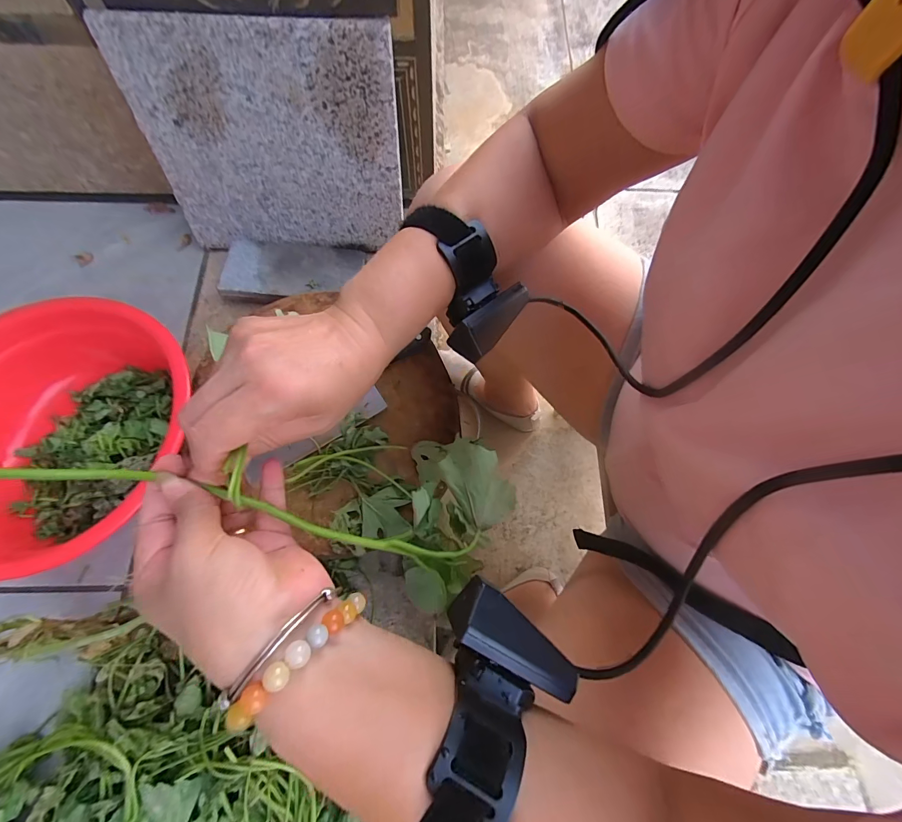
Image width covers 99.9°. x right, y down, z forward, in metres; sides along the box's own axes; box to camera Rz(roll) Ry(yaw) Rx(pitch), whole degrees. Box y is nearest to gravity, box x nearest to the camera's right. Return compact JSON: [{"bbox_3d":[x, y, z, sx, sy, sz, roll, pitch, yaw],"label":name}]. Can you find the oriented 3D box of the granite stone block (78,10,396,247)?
[{"bbox_3d":[-0.225,-0.335,0.488,0.308,0.242,0.012,-1,52,-1],"label":"granite stone block"}]

